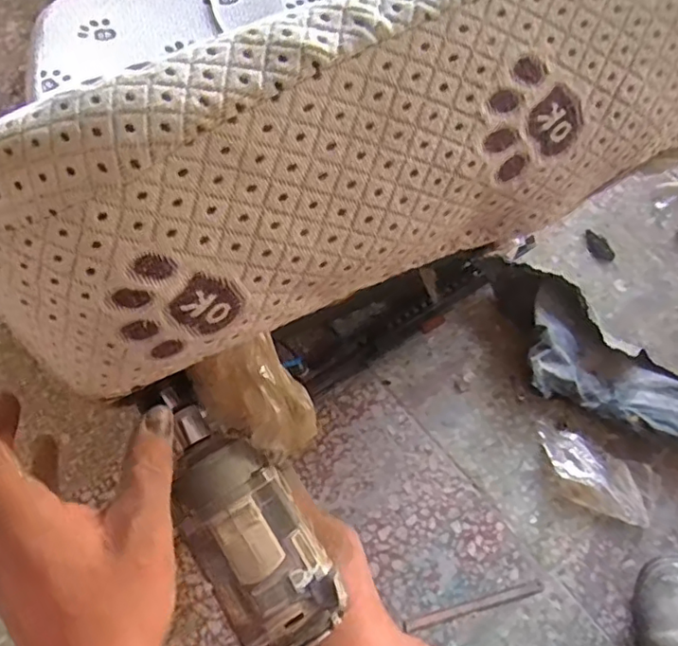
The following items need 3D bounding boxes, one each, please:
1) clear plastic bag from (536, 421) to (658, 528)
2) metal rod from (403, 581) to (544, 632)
[{"bbox_3d":[0.284,0.168,0.646,0.135,0.013,0.072,24,69,9],"label":"clear plastic bag"},{"bbox_3d":[0.142,0.294,0.604,0.145,0.005,0.011,-14,68,-7],"label":"metal rod"}]

